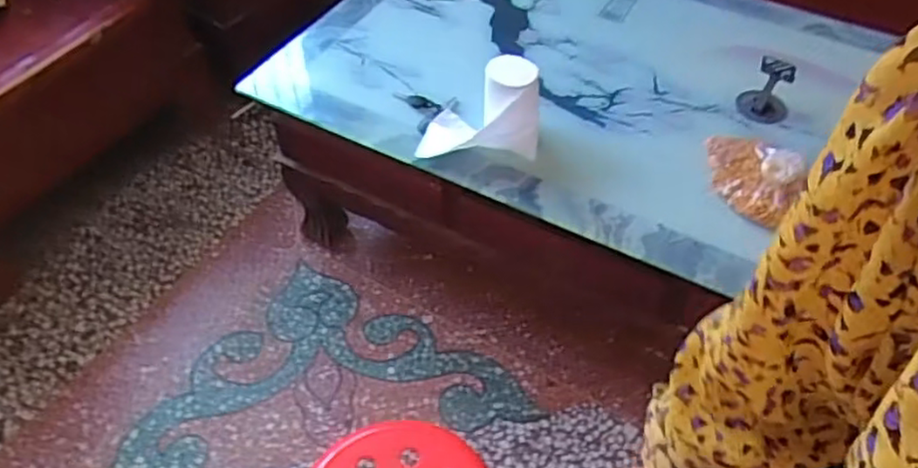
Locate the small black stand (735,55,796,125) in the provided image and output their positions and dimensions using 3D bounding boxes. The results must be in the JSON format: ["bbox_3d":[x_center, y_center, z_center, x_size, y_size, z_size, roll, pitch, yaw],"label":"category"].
[{"bbox_3d":[0.553,-0.260,1.231,0.088,0.090,0.095,24,53,19],"label":"small black stand"}]

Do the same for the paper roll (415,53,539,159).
[{"bbox_3d":[0.034,-0.207,1.154,0.202,0.137,0.110,1,49,1],"label":"paper roll"}]

